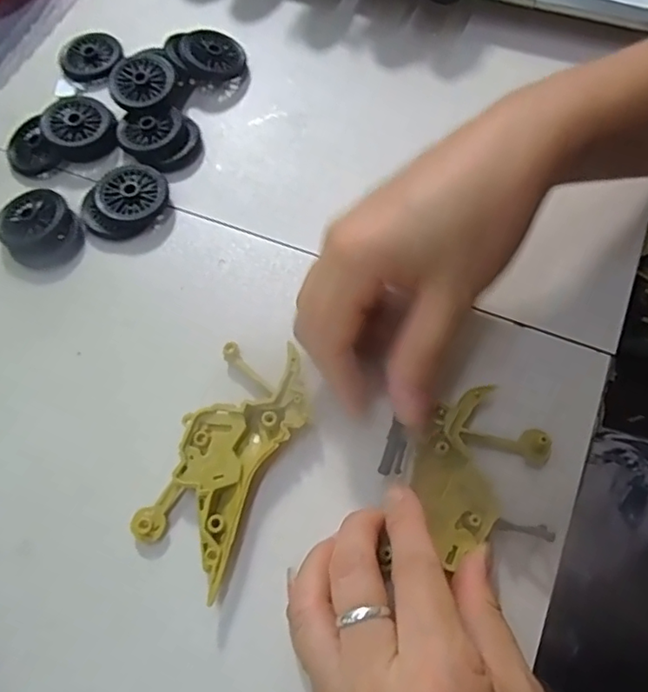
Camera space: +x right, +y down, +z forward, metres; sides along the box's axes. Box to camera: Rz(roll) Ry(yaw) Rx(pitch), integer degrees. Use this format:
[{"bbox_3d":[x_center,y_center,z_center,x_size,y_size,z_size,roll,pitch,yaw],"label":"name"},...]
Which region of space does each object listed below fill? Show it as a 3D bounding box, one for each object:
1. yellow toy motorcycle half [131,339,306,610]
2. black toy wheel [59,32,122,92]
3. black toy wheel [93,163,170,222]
[{"bbox_3d":[-0.041,0.045,0.246,0.046,0.014,0.097,22,69,12],"label":"yellow toy motorcycle half"},{"bbox_3d":[-0.142,-0.173,0.348,0.033,0.010,0.040,12,67,8],"label":"black toy wheel"},{"bbox_3d":[-0.100,-0.079,0.304,0.036,0.011,0.035,-1,66,2],"label":"black toy wheel"}]

